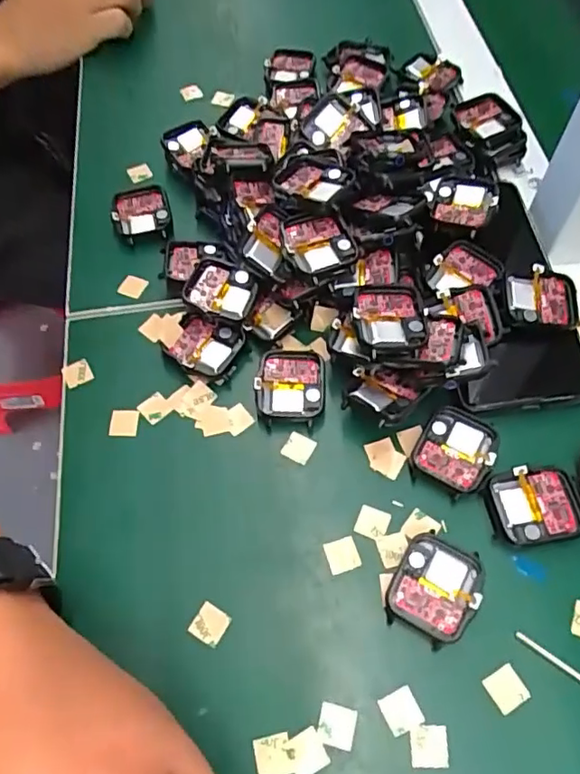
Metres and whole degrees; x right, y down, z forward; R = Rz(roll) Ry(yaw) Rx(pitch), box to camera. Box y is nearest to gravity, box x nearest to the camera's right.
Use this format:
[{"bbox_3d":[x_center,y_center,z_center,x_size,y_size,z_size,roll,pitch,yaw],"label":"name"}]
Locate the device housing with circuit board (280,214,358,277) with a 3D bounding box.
[{"bbox_3d":[0.016,-0.081,0.327,0.037,0.007,0.038,-16,72,-1],"label":"device housing with circuit board"}]

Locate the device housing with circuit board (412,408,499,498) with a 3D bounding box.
[{"bbox_3d":[0.088,0.033,0.304,0.038,0.008,0.042,29,67,17],"label":"device housing with circuit board"}]

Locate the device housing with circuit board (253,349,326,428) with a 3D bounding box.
[{"bbox_3d":[0.001,-0.001,0.327,0.038,0.012,0.044,0,62,3],"label":"device housing with circuit board"}]

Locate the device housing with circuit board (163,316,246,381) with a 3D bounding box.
[{"bbox_3d":[-0.052,-0.023,0.340,0.042,0.013,0.035,13,63,11],"label":"device housing with circuit board"}]

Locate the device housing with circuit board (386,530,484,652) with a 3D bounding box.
[{"bbox_3d":[0.069,0.095,0.272,0.037,0.010,0.045,26,66,17],"label":"device housing with circuit board"}]

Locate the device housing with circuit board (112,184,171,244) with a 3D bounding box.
[{"bbox_3d":[-0.100,-0.118,0.391,0.037,0.011,0.049,-8,61,-1],"label":"device housing with circuit board"}]

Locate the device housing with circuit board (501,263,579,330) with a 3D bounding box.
[{"bbox_3d":[0.143,-0.051,0.330,0.046,0.007,0.036,4,70,-3],"label":"device housing with circuit board"}]

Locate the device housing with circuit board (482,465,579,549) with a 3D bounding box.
[{"bbox_3d":[0.123,0.059,0.288,0.047,0.006,0.036,-8,61,-1],"label":"device housing with circuit board"}]

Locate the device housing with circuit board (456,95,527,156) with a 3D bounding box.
[{"bbox_3d":[0.137,-0.180,0.404,0.036,0.022,0.048,-14,62,-4],"label":"device housing with circuit board"}]

